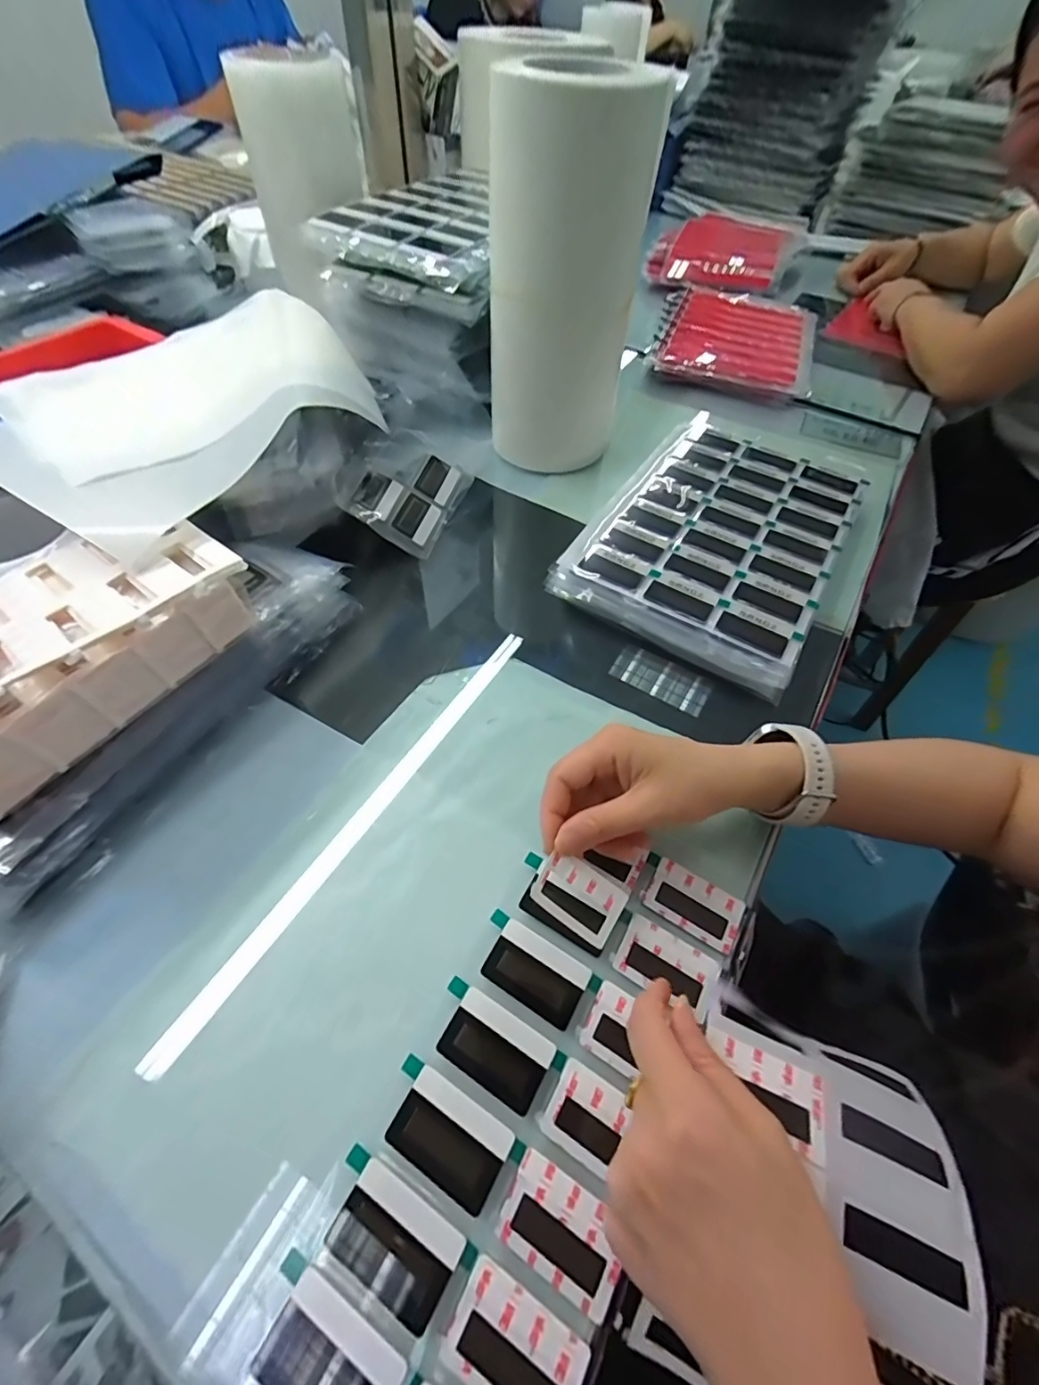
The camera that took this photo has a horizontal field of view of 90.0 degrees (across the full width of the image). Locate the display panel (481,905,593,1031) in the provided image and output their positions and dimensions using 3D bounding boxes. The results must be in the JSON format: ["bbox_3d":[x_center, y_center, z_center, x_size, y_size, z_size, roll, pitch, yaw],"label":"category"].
[{"bbox_3d":[0.006,0.154,0.291,0.061,0.004,0.034,27,58,15],"label":"display panel"}]

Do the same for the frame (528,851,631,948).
[{"bbox_3d":[0.034,0.114,0.293,0.052,0.006,0.035,36,66,-4],"label":"frame"}]

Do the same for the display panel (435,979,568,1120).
[{"bbox_3d":[-0.014,0.182,0.269,0.066,0.004,0.034,27,58,15],"label":"display panel"}]

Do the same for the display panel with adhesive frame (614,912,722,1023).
[{"bbox_3d":[0.084,0.152,0.292,0.053,0.005,0.034,27,58,15],"label":"display panel with adhesive frame"}]

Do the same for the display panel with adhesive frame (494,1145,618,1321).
[{"bbox_3d":[0.019,0.238,0.230,0.052,0.004,0.035,27,58,15],"label":"display panel with adhesive frame"}]

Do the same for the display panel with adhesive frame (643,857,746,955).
[{"bbox_3d":[0.106,0.127,0.314,0.054,0.004,0.035,27,58,15],"label":"display panel with adhesive frame"}]

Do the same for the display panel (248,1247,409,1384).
[{"bbox_3d":[-0.079,0.266,0.207,0.061,0.004,0.036,27,58,15],"label":"display panel"}]

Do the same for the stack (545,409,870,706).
[{"bbox_3d":[0.186,-0.151,0.487,0.206,0.028,0.302,28,59,15],"label":"stack"}]

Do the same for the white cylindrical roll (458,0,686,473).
[{"bbox_3d":[0.038,-0.357,0.470,0.130,0.287,0.109,19,57,10],"label":"white cylindrical roll"}]

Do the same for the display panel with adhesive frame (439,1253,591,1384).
[{"bbox_3d":[-0.001,0.266,0.209,0.054,0.004,0.034,27,58,15],"label":"display panel with adhesive frame"}]

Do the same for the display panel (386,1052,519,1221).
[{"bbox_3d":[-0.036,0.210,0.249,0.061,0.004,0.033,28,59,15],"label":"display panel"}]

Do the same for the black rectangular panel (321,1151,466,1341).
[{"bbox_3d":[-0.054,0.239,0.227,0.053,0.004,0.034,28,59,15],"label":"black rectangular panel"}]

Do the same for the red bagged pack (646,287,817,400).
[{"bbox_3d":[0.306,-0.507,0.733,0.220,0.029,0.285,15,56,7],"label":"red bagged pack"}]

